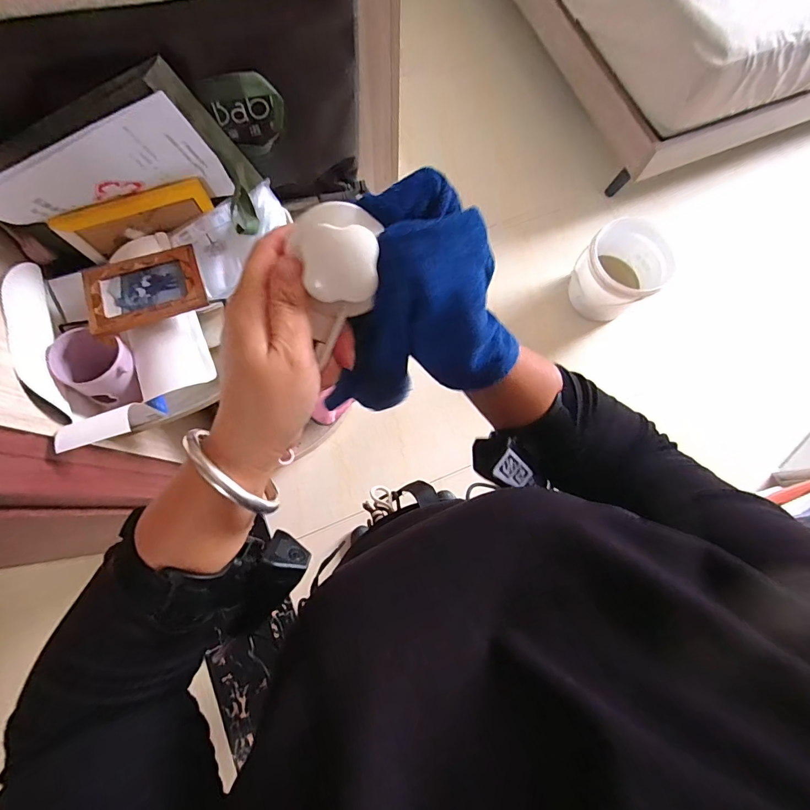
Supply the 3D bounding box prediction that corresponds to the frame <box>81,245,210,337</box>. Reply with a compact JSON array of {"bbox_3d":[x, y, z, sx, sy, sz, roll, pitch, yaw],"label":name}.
[{"bbox_3d":[-0.375,-0.168,0.602,0.152,0.011,0.111,-18,76,-18],"label":"frame"}]

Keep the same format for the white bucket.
[{"bbox_3d":[0.638,-0.404,1.266,0.192,0.224,0.225,-32,79,-9],"label":"white bucket"}]

